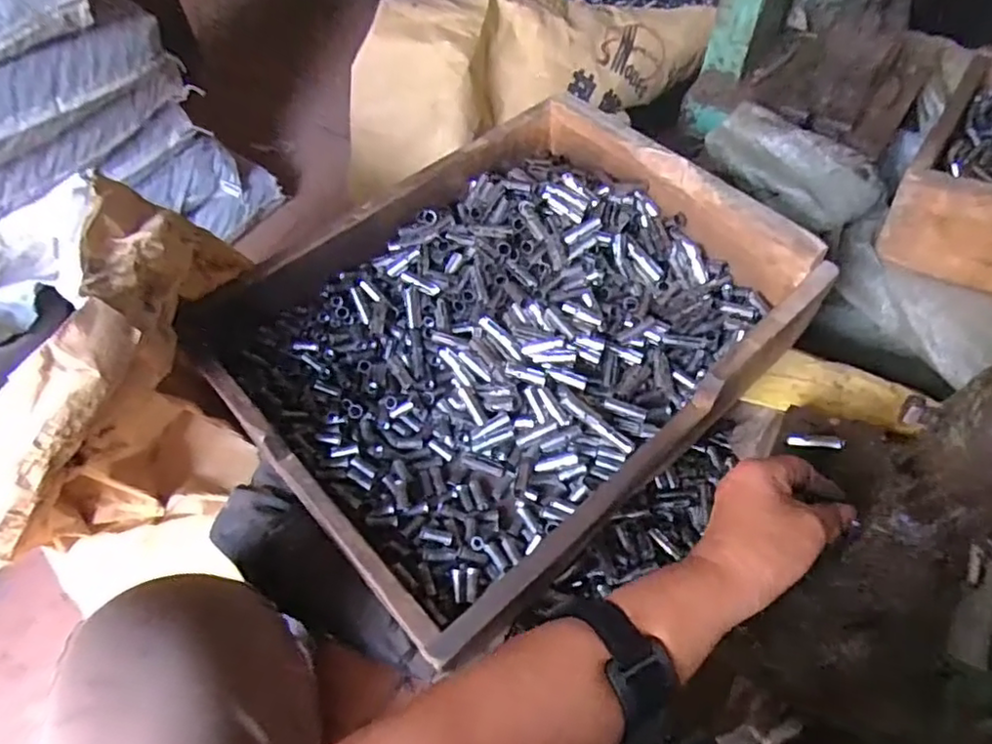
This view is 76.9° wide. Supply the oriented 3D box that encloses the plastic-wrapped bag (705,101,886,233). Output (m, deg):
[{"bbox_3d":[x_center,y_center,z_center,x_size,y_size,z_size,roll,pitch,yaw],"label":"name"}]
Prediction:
[{"bbox_3d":[0.320,-0.225,0.673,0.113,0.034,0.173,-41,64,-20],"label":"plastic-wrapped bag"}]

